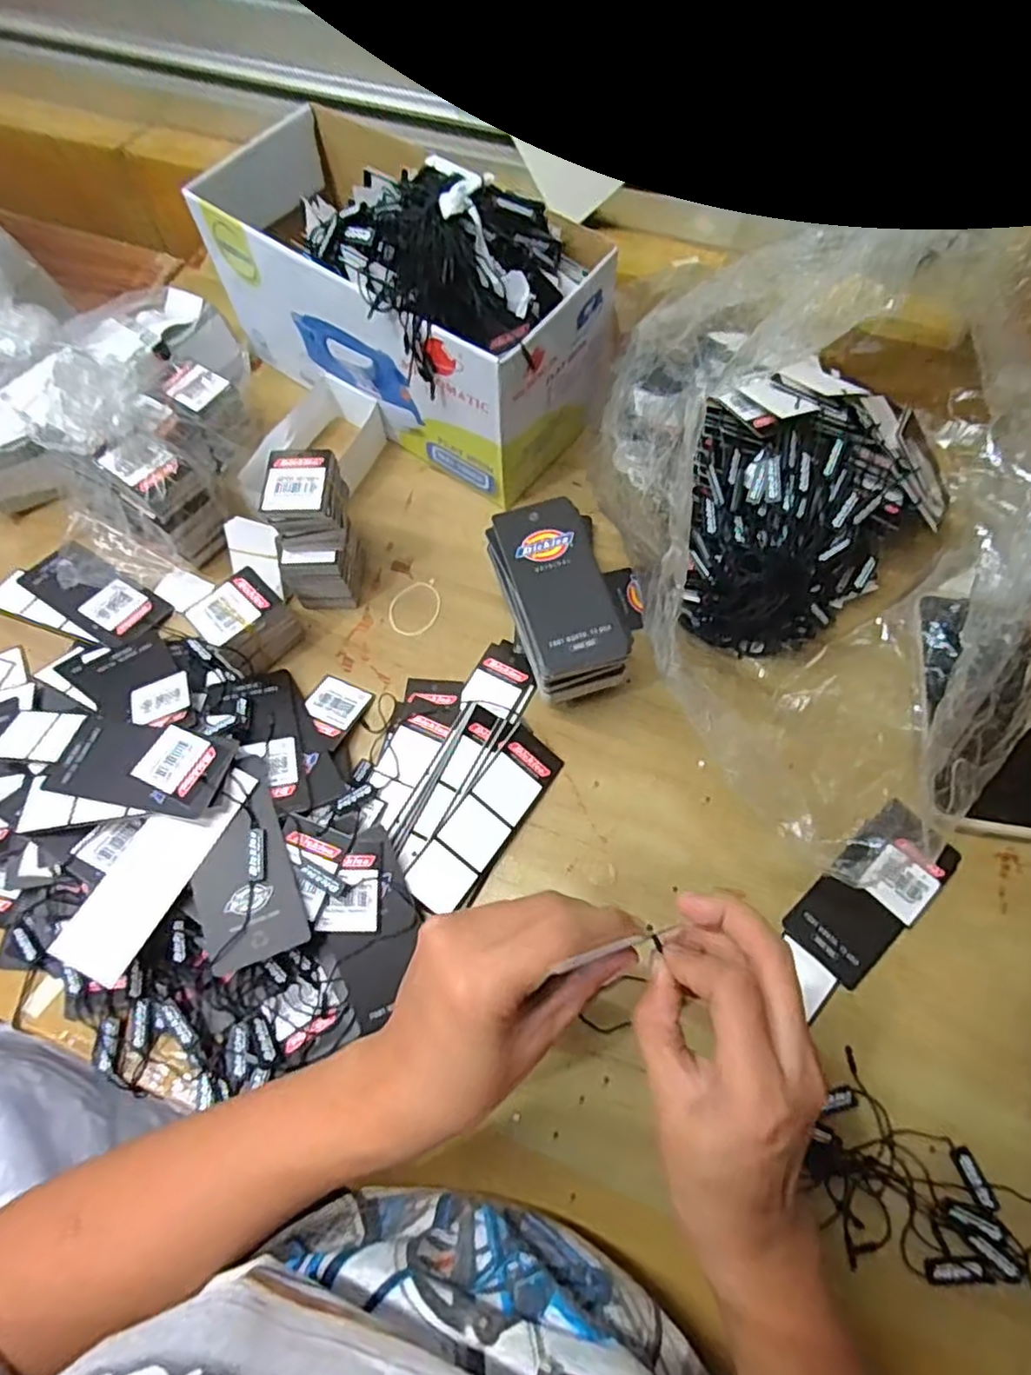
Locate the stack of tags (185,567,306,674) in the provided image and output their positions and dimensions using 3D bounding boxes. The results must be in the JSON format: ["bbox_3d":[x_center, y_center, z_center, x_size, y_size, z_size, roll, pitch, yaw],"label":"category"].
[{"bbox_3d":[-0.173,-0.040,0.441,0.038,0.052,0.051,36,73,15],"label":"stack of tags"}]

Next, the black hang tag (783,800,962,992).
[{"bbox_3d":[0.208,0.118,0.393,0.107,0.006,0.051,-42,75,-12],"label":"black hang tag"}]

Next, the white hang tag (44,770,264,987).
[{"bbox_3d":[-0.190,0.093,0.360,0.039,0.006,0.120,28,68,4],"label":"white hang tag"}]

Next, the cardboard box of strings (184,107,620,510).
[{"bbox_3d":[-0.078,-0.286,0.486,0.278,0.177,0.144,33,72,14],"label":"cardboard box of strings"}]

